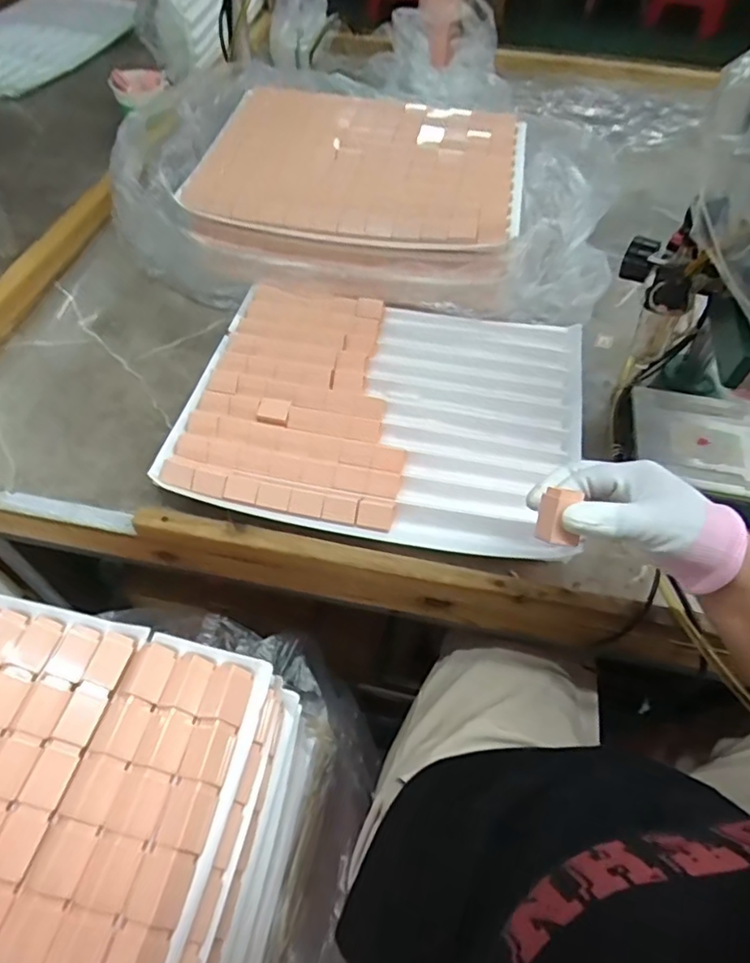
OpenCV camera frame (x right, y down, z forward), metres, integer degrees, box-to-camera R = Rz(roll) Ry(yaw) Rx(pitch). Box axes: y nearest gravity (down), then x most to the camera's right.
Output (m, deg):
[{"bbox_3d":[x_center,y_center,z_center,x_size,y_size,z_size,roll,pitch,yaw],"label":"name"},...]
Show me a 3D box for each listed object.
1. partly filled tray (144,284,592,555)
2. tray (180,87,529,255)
[{"bbox_3d":[0.014,-0.079,0.590,0.377,0.041,0.301,9,55,4],"label":"partly filled tray"},{"bbox_3d":[-0.010,-0.391,0.687,0.371,0.045,0.284,10,55,5],"label":"tray"}]

